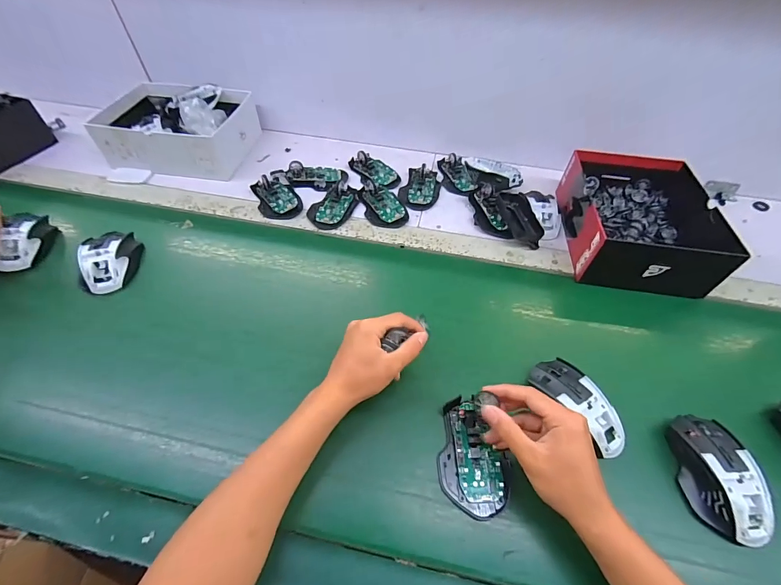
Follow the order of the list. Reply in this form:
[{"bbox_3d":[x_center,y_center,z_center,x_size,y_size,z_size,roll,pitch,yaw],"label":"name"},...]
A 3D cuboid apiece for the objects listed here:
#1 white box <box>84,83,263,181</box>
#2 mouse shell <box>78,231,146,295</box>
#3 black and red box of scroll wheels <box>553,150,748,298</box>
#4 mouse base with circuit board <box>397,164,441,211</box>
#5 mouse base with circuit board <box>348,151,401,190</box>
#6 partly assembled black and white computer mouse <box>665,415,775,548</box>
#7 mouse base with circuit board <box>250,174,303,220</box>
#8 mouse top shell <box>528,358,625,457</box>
[{"bbox_3d":[-0.417,-0.332,0.699,0.254,0.101,0.203,7,52,3],"label":"white box"},{"bbox_3d":[-0.412,-0.053,0.523,0.070,0.036,0.112,-15,54,-14],"label":"mouse shell"},{"bbox_3d":[0.397,-0.127,0.580,0.191,0.084,0.268,8,52,4],"label":"black and red box of scroll wheels"},{"bbox_3d":[0.056,-0.205,0.664,0.075,0.034,0.108,9,52,5],"label":"mouse base with circuit board"},{"bbox_3d":[-0.029,-0.244,0.697,0.061,0.024,0.104,-29,58,-23],"label":"mouse base with circuit board"},{"bbox_3d":[0.333,0.183,0.357,0.060,0.033,0.112,2,52,-1],"label":"partly assembled black and white computer mouse"},{"bbox_3d":[-0.202,-0.171,0.632,0.073,0.024,0.100,-18,55,-16],"label":"mouse base with circuit board"},{"bbox_3d":[0.213,0.125,0.398,0.057,0.028,0.115,-24,56,-19],"label":"mouse top shell"}]

